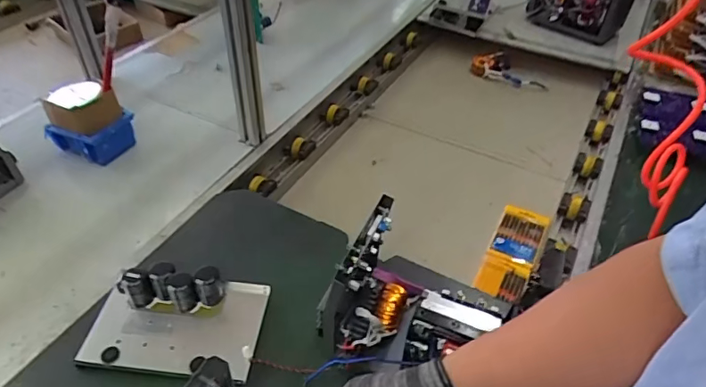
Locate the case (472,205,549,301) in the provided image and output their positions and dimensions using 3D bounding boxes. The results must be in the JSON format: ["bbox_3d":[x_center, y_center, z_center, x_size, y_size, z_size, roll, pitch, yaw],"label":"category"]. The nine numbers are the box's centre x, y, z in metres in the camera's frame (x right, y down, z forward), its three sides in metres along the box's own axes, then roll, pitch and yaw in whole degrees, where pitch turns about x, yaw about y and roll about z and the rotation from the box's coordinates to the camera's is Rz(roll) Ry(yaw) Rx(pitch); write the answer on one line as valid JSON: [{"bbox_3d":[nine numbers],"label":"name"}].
[{"bbox_3d":[0.294,0.102,0.926,0.082,0.019,0.241,20,46,19],"label":"case"}]

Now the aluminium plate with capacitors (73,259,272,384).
[{"bbox_3d":[-0.241,0.168,0.690,0.229,0.072,0.152,2,43,1],"label":"aluminium plate with capacitors"}]

